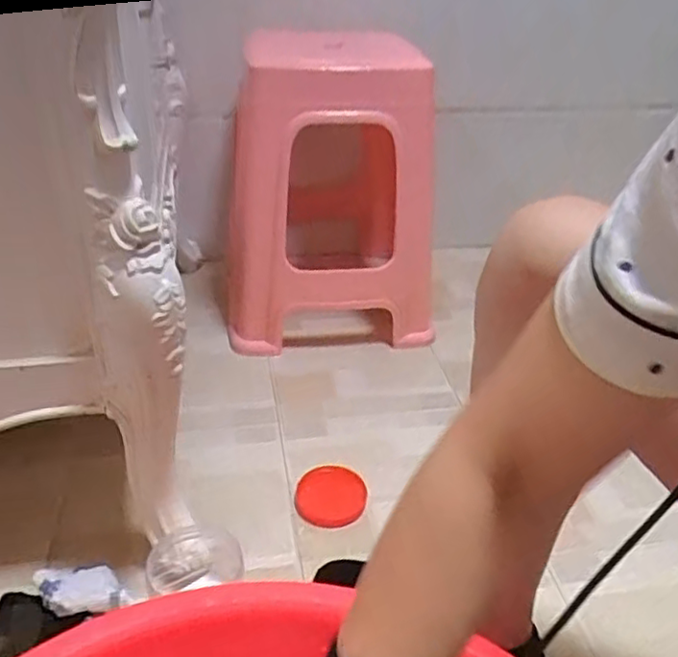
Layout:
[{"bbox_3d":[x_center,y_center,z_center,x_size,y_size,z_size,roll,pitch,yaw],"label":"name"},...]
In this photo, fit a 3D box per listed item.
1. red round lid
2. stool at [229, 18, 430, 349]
[{"bbox_3d":[-0.011,0.224,0.881,0.093,0.007,0.105,5,32,3],"label":"red round lid"},{"bbox_3d":[-0.023,-0.258,1.202,0.364,0.482,0.401,-3,32,-10],"label":"stool"}]

